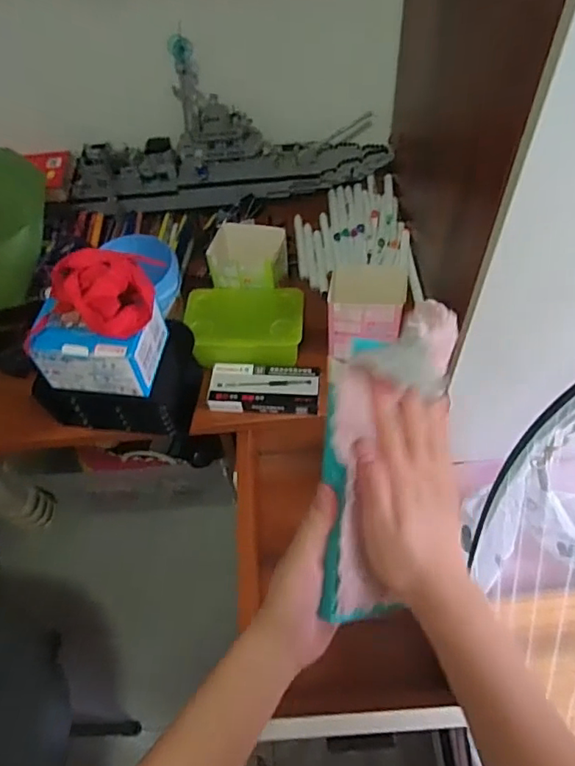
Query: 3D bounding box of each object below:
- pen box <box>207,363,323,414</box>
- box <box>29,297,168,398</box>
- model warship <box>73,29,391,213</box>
[{"bbox_3d":[-0.032,0.007,0.755,0.151,0.022,0.071,2,57,6],"label":"pen box"},{"bbox_3d":[-0.234,-0.054,0.666,0.133,0.095,0.107,3,57,6],"label":"box"},{"bbox_3d":[-0.109,-0.419,0.910,0.573,0.209,0.111,-3,56,3],"label":"model warship"}]

